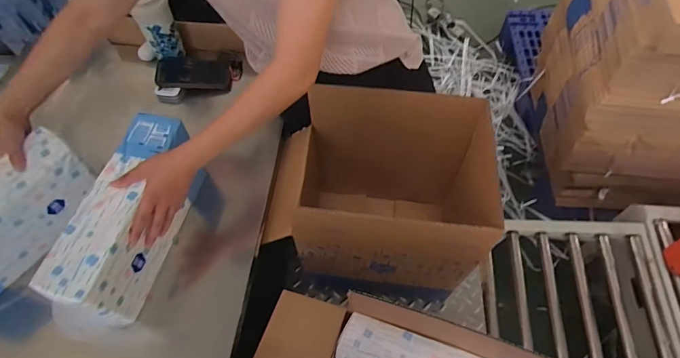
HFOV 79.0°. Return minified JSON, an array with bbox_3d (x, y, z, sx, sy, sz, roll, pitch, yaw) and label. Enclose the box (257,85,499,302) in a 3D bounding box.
[{"bbox_3d":[0.079,0.048,0.921,0.409,0.423,0.321,4,60,5],"label":"box"}]

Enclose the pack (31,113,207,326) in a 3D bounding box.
[{"bbox_3d":[-0.350,0.064,0.714,0.105,0.157,0.334,14,61,10],"label":"pack"}]

